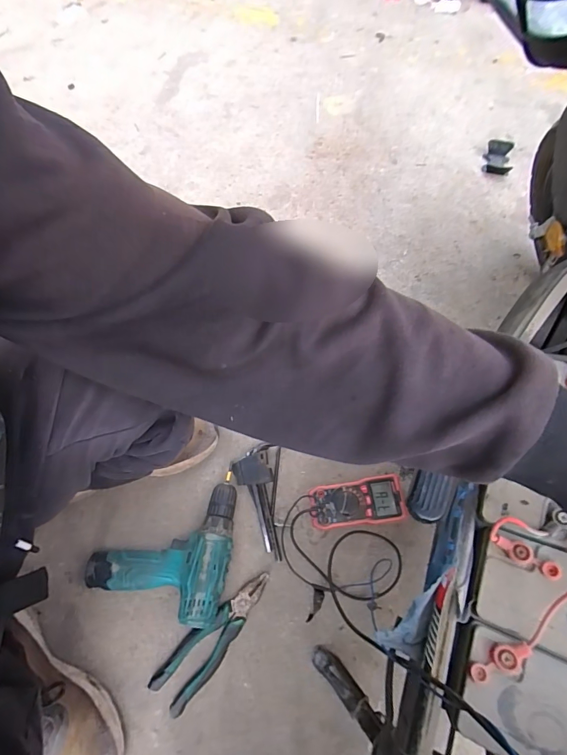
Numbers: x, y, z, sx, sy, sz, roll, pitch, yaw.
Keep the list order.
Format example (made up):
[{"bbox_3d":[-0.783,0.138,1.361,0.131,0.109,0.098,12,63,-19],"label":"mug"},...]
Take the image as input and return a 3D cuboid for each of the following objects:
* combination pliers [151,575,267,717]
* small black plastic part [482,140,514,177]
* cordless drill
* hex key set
[{"bbox_3d":[-0.093,0.355,0.528,0.053,0.019,0.192,40,69,18],"label":"combination pliers"},{"bbox_3d":[0.512,-0.524,0.912,0.062,0.026,0.092,12,67,5],"label":"small black plastic part"},{"bbox_3d":[-0.169,0.237,0.564,0.190,0.051,0.195,8,62,4],"label":"cordless drill"},{"bbox_3d":[-0.044,0.190,0.598,0.075,0.025,0.162,0,62,0],"label":"hex key set"}]

